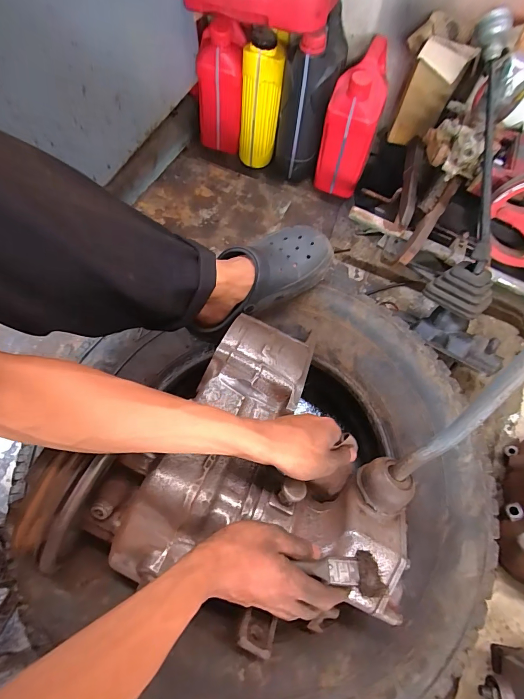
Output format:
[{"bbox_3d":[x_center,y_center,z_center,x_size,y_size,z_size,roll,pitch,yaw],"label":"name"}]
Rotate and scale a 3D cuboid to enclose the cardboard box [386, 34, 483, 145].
[{"bbox_3d":[0.358,-0.547,0.770,0.099,0.200,0.046,15,68,4],"label":"cardboard box"}]

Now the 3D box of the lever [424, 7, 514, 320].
[{"bbox_3d":[0.372,-0.291,0.611,0.102,0.081,0.465,1,102,-2],"label":"lever"}]

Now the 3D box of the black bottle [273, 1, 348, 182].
[{"bbox_3d":[0.111,-0.608,0.872,0.131,0.293,0.197,13,68,3],"label":"black bottle"}]

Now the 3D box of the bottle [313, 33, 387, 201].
[{"bbox_3d":[0.212,-0.548,0.864,0.115,0.278,0.180,13,68,3],"label":"bottle"}]

